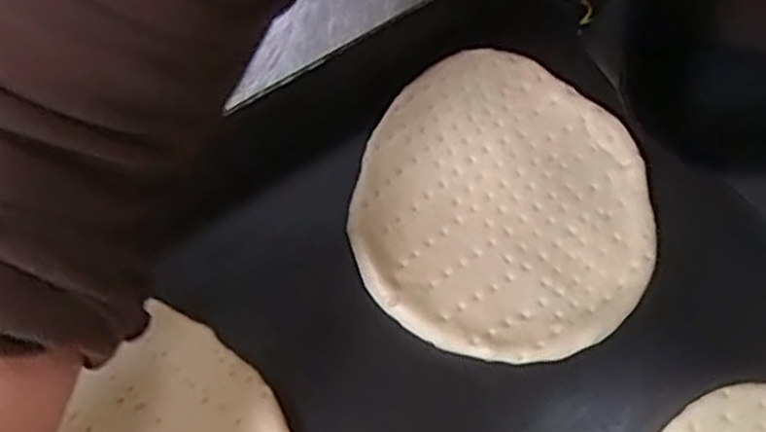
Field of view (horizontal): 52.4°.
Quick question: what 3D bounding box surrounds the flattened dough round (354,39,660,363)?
[{"bbox_3d":[0.053,-0.009,0.350,0.126,0.012,0.142,7,67,1],"label":"flattened dough round"}]

